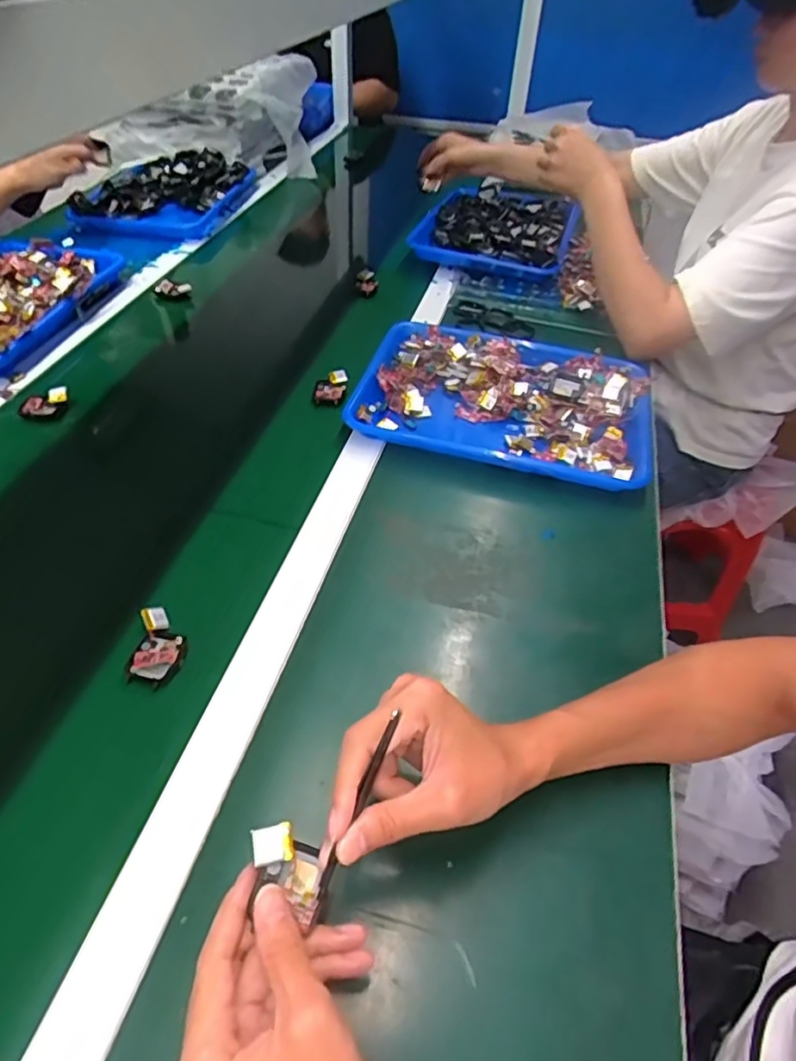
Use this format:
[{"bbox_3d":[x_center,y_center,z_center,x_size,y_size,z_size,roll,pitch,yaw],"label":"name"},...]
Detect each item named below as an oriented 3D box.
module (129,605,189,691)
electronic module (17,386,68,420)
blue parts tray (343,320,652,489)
[{"bbox_3d":[-0.190,0.091,0.492,0.039,0.013,0.066,1,46,-1],"label":"module"},{"bbox_3d":[-0.406,-0.146,0.706,0.052,0.017,0.040,-20,50,-20],"label":"electronic module"},{"bbox_3d":[0.127,-0.157,0.725,0.331,0.035,0.244,12,46,10],"label":"blue parts tray"}]

